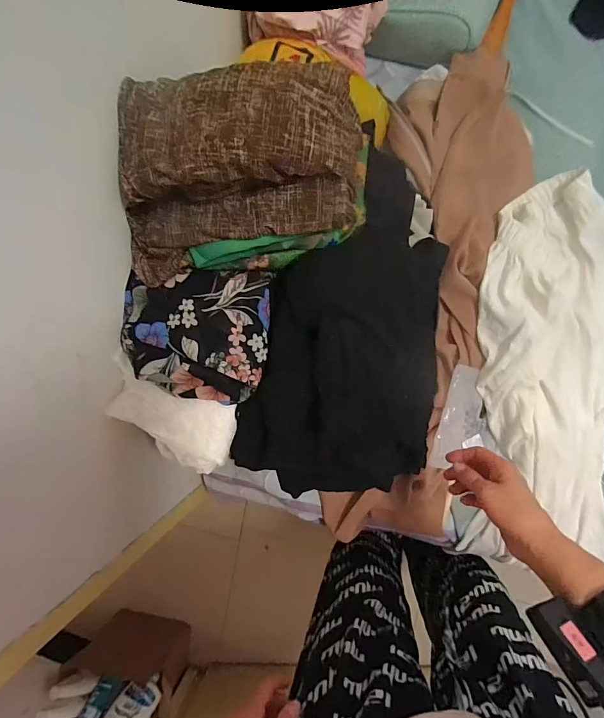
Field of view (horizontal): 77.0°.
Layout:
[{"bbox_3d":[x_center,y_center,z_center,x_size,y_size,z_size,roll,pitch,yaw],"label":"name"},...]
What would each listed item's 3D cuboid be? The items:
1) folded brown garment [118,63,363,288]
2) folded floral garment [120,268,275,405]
[{"bbox_3d":[-0.077,-0.203,0.379,0.261,0.083,0.174,-12,89,9],"label":"folded brown garment"},{"bbox_3d":[-0.127,-0.029,0.440,0.172,0.048,0.147,2,91,9],"label":"folded floral garment"}]

